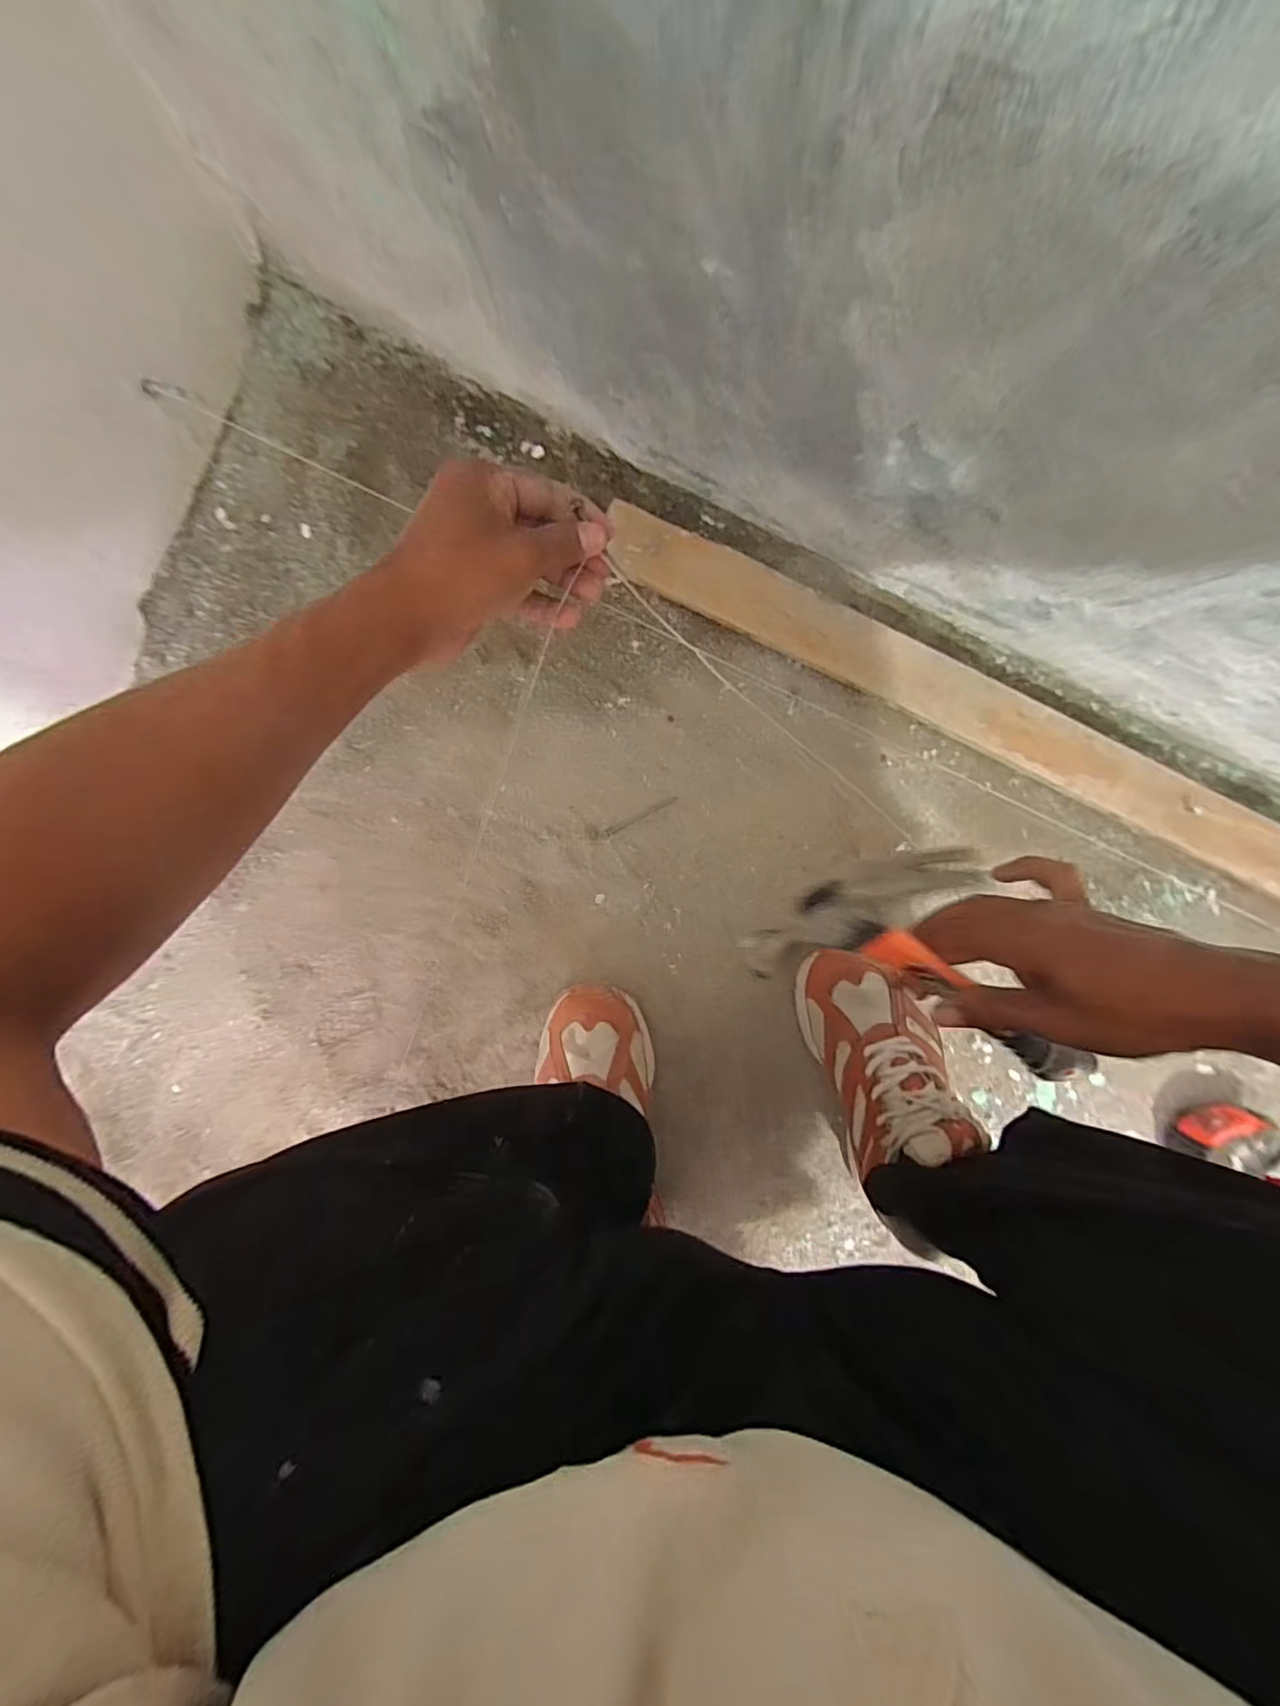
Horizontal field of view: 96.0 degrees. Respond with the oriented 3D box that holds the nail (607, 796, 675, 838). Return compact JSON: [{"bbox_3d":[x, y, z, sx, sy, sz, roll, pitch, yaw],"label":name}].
[{"bbox_3d":[0.001,-0.035,0.537,0.075,0.004,0.007,-29,97,3],"label":"nail"}]

